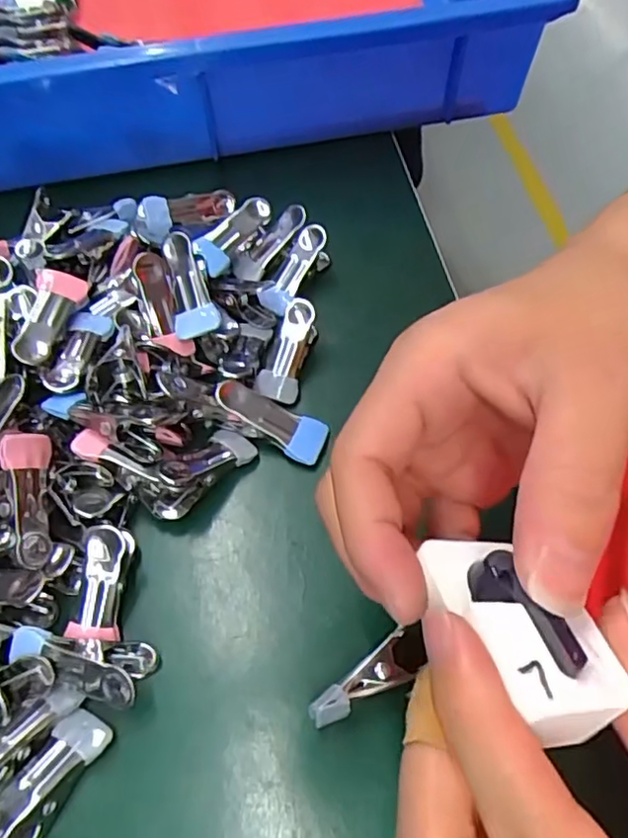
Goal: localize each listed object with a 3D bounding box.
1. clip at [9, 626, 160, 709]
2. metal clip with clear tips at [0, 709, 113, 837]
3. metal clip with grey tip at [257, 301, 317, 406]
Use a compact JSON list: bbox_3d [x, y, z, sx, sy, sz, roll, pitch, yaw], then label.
[{"bbox_3d":[-0.087,0.090,0.233,0.053,0.022,0.023,18,60,-6],"label":"clip"},{"bbox_3d":[-0.094,0.129,0.220,0.020,0.023,0.049,27,51,16],"label":"metal clip with clear tips"},{"bbox_3d":[-0.012,-0.033,0.313,0.022,0.019,0.051,15,81,10],"label":"metal clip with grey tip"}]

